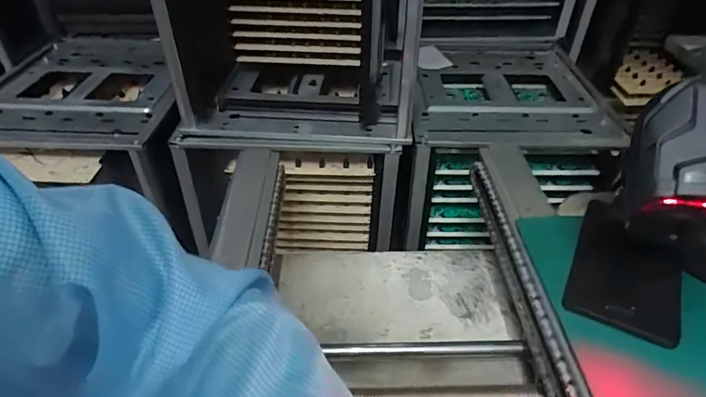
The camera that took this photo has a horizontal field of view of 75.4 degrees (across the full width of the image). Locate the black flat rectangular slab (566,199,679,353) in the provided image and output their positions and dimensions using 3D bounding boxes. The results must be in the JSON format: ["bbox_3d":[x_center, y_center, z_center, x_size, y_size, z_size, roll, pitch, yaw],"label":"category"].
[{"bbox_3d":[0.236,0.056,0.392,0.079,0.010,0.143,15,44,27],"label":"black flat rectangular slab"}]

